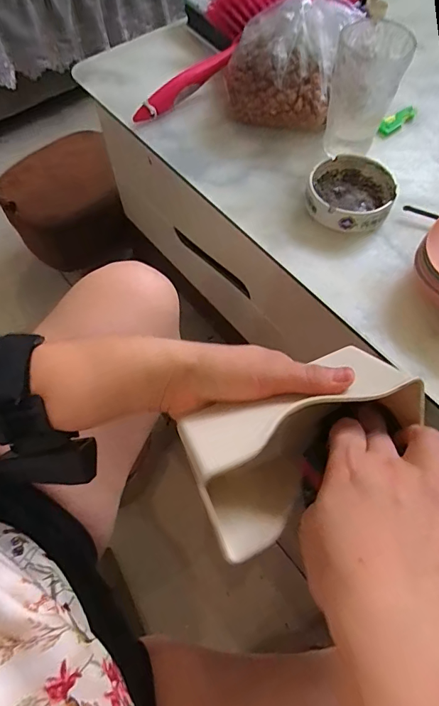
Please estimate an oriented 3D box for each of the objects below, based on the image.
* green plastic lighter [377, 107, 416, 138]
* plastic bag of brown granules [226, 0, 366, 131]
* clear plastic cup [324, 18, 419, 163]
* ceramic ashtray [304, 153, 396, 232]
[{"bbox_3d":[0.241,-0.317,0.571,0.073,0.010,0.025,-36,68,-16],"label":"green plastic lighter"},{"bbox_3d":[0.089,-0.372,0.544,0.136,0.116,0.124,22,65,11],"label":"plastic bag of brown granules"},{"bbox_3d":[0.167,-0.299,0.493,0.072,0.134,0.080,17,65,9],"label":"clear plastic cup"},{"bbox_3d":[0.152,-0.186,0.491,0.096,0.035,0.098,0,63,1],"label":"ceramic ashtray"}]

